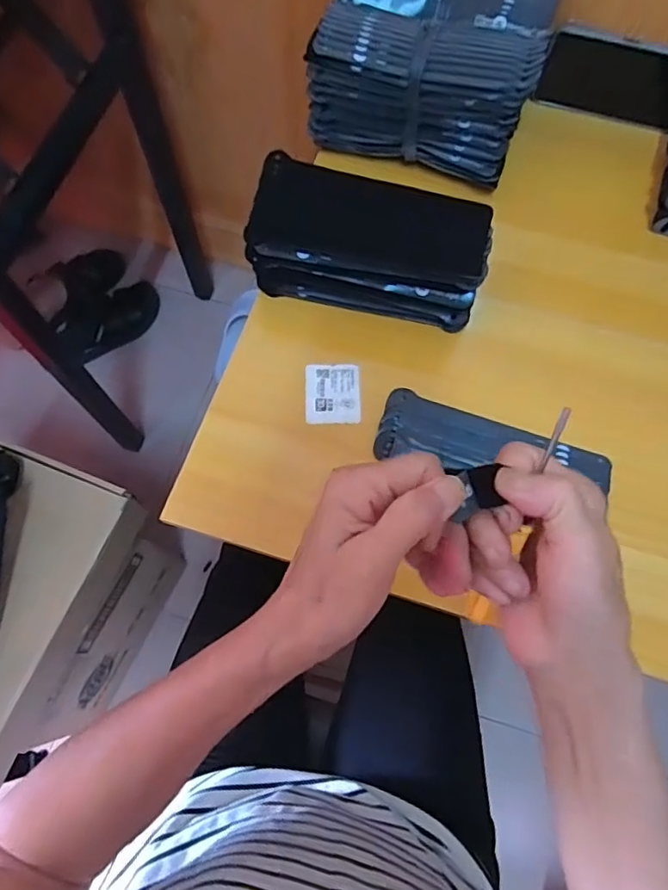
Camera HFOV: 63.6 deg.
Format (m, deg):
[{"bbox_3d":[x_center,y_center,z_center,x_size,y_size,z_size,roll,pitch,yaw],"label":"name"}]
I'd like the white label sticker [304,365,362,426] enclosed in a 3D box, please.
[{"bbox_3d":[-0.001,-0.048,0.489,0.049,0.005,0.060,-1,69,-1],"label":"white label sticker"}]

